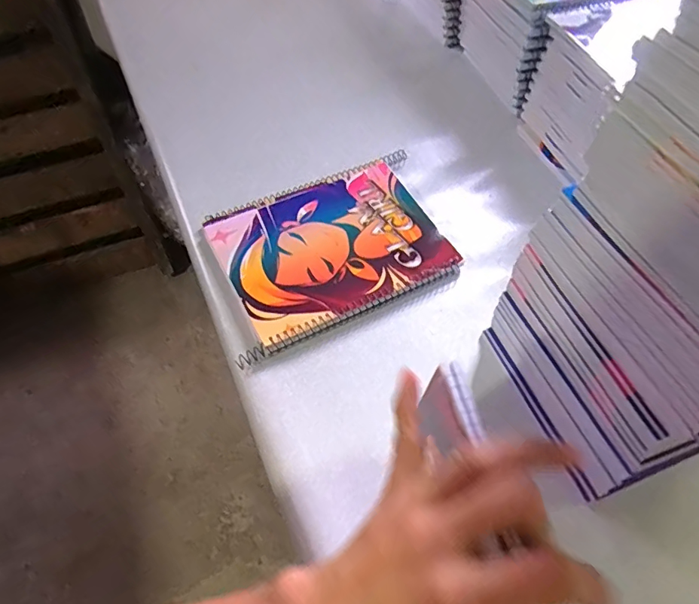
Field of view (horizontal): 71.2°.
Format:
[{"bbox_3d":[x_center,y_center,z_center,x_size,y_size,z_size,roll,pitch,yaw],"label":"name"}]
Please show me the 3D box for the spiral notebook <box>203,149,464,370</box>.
[{"bbox_3d":[-0.019,-0.056,0.462,0.208,0.014,0.166,-23,60,-15],"label":"spiral notebook"}]

